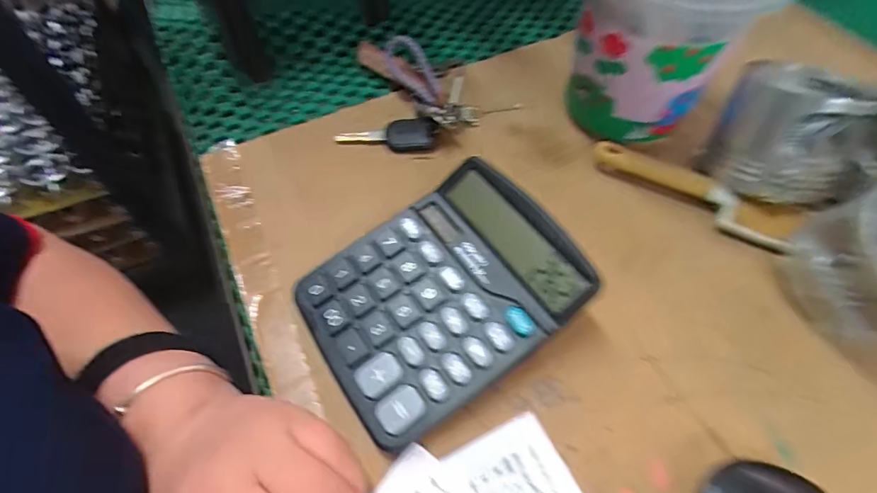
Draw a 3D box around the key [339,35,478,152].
[{"bbox_3d":[-0.022,-0.129,0.365,0.107,0.029,0.115,5,58,4],"label":"key"}]

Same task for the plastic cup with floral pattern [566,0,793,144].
[{"bbox_3d":[0.148,-0.151,0.313,0.122,0.132,0.128,0,57,0],"label":"plastic cup with floral pattern"}]

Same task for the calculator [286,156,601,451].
[{"bbox_3d":[0.000,0.025,0.254,0.138,0.046,0.112,-30,62,-17],"label":"calculator"}]

